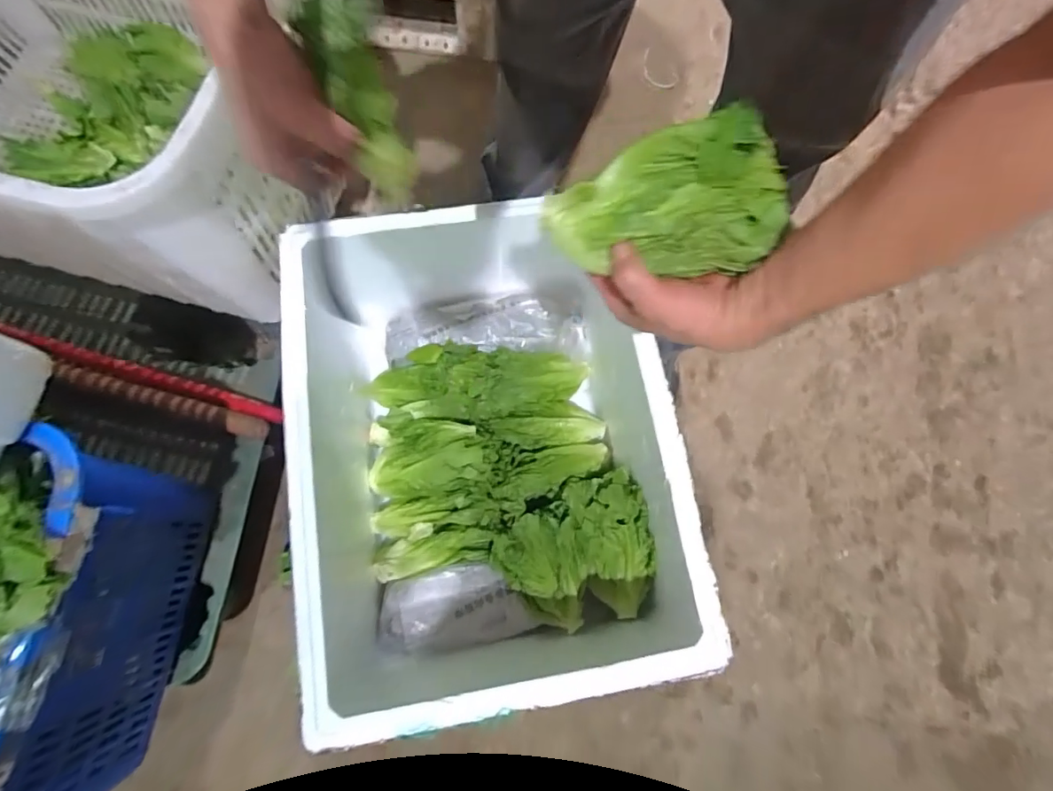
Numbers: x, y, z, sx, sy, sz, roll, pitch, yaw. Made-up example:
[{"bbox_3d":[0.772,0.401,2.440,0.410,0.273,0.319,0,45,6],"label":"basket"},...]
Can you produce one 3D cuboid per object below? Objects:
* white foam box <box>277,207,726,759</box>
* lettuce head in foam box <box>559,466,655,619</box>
[{"bbox_3d":[-0.051,0.063,0.681,0.445,0.237,0.602,-9,76,-5],"label":"white foam box"},{"bbox_3d":[0.111,0.206,0.698,0.111,0.077,0.197,-10,76,-5],"label":"lettuce head in foam box"}]

